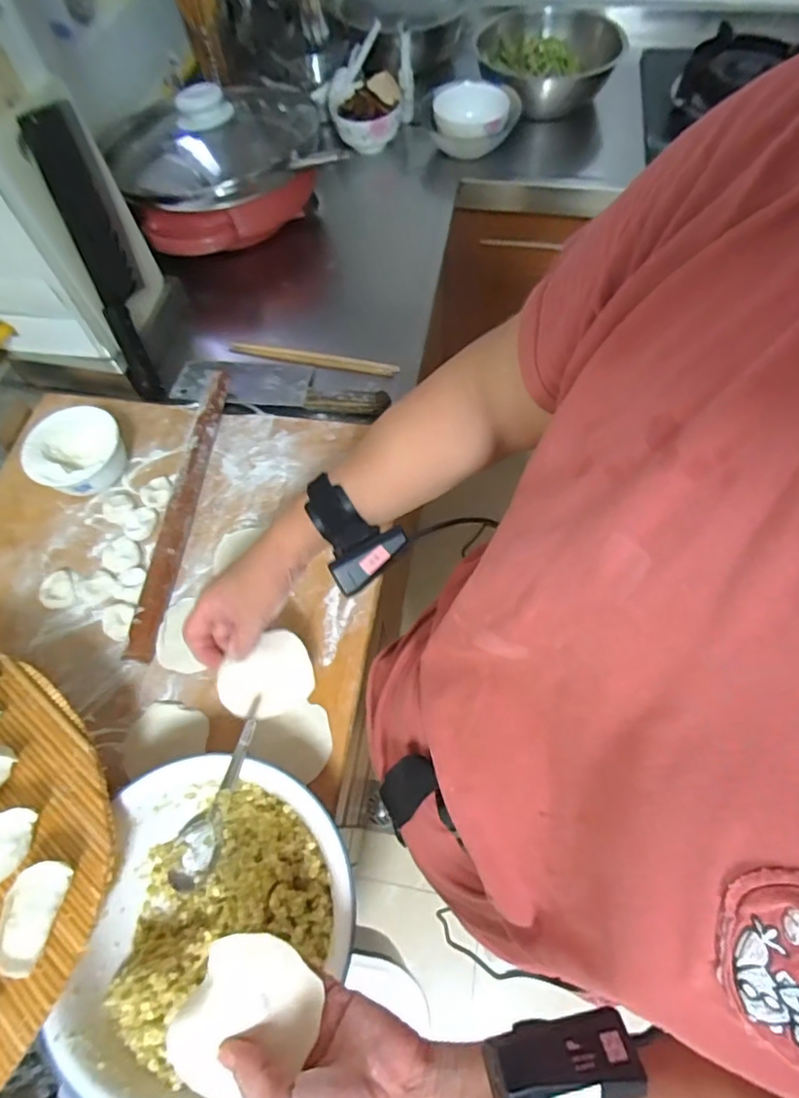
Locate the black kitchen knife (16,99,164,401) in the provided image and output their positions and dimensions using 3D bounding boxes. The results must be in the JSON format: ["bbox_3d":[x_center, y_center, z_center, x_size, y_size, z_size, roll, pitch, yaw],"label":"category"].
[{"bbox_3d":[-0.347,-0.331,0.653,0.034,0.303,0.114,-7,33,-1],"label":"black kitchen knife"}]

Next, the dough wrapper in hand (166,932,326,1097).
[{"bbox_3d":[-0.084,0.263,0.309,0.071,0.012,0.073,7,68,-19],"label":"dough wrapper in hand"}]

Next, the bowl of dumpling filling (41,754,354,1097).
[{"bbox_3d":[-0.135,0.282,0.421,0.197,0.066,0.219,6,64,6],"label":"bowl of dumpling filling"}]

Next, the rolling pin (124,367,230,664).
[{"bbox_3d":[-0.242,-0.052,0.624,0.022,0.032,0.366,3,64,4],"label":"rolling pin"}]

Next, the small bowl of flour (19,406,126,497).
[{"bbox_3d":[-0.367,-0.106,0.635,0.098,0.065,0.099,-13,64,-4],"label":"small bowl of flour"}]

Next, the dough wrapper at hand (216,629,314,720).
[{"bbox_3d":[-0.116,0.113,0.481,0.078,0.068,0.015,-25,21,-9],"label":"dough wrapper at hand"}]

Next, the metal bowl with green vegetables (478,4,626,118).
[{"bbox_3d":[0.275,-0.891,1.021,0.260,0.094,0.264,-1,64,2],"label":"metal bowl with green vegetables"}]

